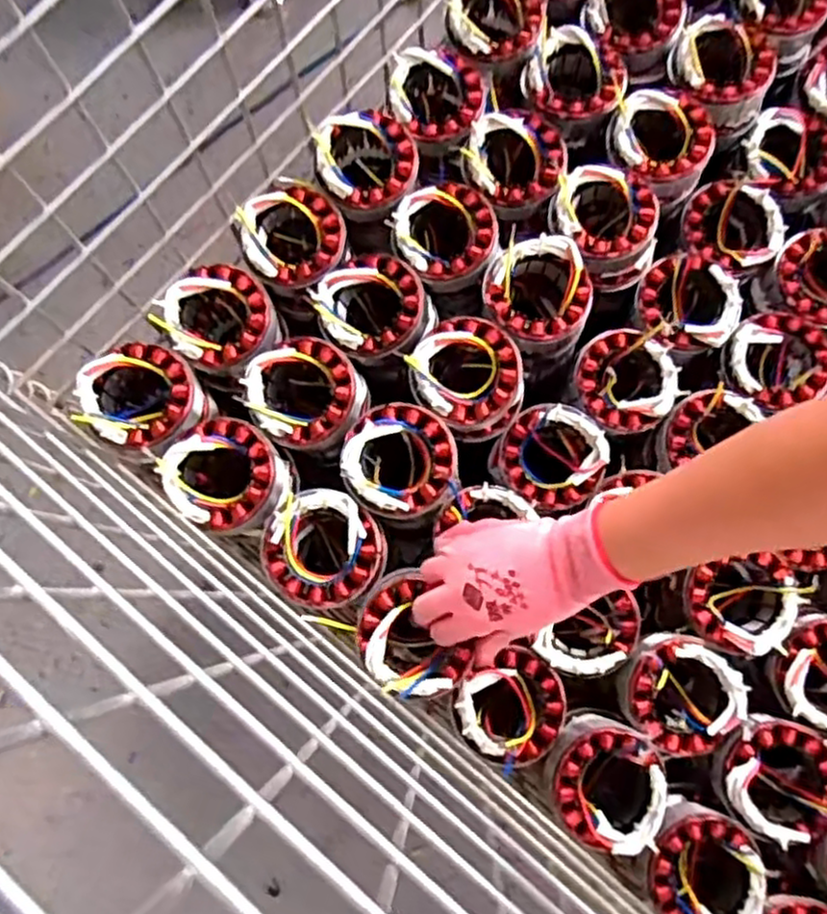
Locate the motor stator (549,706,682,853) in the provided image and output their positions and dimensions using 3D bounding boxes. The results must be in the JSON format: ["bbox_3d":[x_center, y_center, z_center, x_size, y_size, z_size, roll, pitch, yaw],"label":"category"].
[{"bbox_3d":[0.146,0.241,0.548,0.086,0.048,0.087,0,77,1],"label":"motor stator"}]

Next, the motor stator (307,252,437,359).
[{"bbox_3d":[-0.033,-0.119,0.603,0.097,0.049,0.090,16,78,5],"label":"motor stator"}]

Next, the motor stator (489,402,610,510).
[{"bbox_3d":[0.115,0.003,0.617,0.086,0.055,0.082,0,77,1],"label":"motor stator"}]

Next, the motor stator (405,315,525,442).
[{"bbox_3d":[0.043,-0.065,0.586,0.090,0.055,0.092,0,77,1],"label":"motor stator"}]

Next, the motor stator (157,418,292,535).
[{"bbox_3d":[-0.144,0.015,0.560,0.085,0.043,0.081,30,79,8],"label":"motor stator"}]

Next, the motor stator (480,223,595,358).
[{"bbox_3d":[0.101,-0.132,0.599,0.086,0.050,0.092,0,77,1],"label":"motor stator"}]

